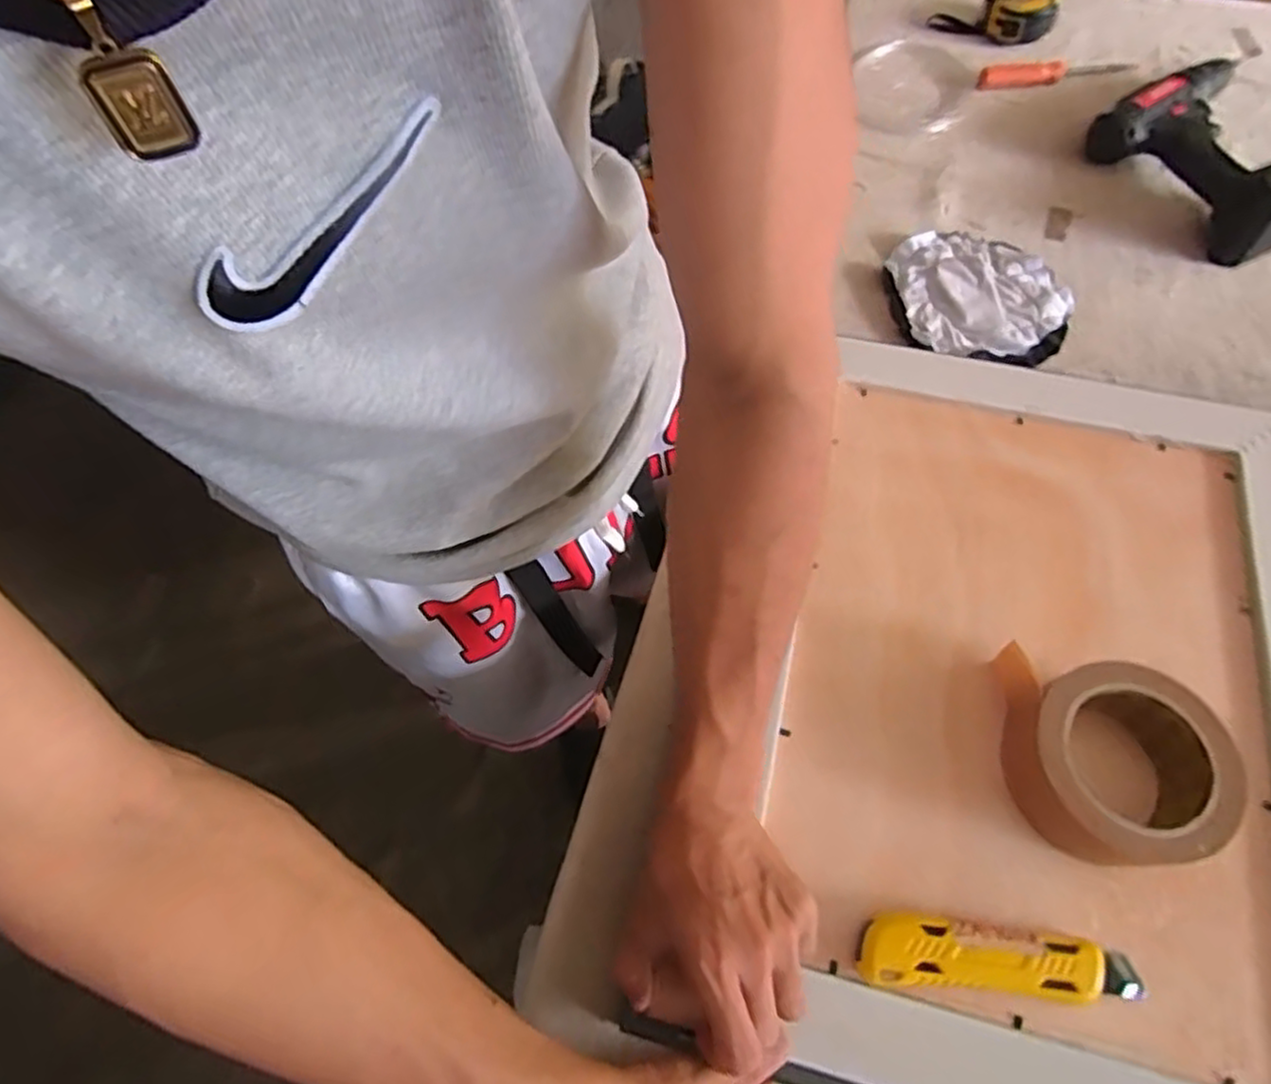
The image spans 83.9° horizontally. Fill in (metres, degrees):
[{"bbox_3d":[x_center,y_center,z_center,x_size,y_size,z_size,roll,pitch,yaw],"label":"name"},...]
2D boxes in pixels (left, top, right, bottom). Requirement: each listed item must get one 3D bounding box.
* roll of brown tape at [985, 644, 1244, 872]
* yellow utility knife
[{"bbox_3d":[0.275,0.125,0.410,0.112,0.053,0.116,7,63,4],"label":"roll of brown tape"},{"bbox_3d":[0.197,0.225,0.383,0.147,0.016,0.034,4,63,3],"label":"yellow utility knife"}]

